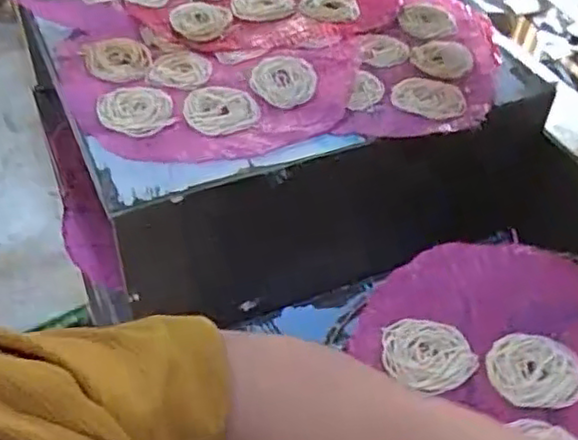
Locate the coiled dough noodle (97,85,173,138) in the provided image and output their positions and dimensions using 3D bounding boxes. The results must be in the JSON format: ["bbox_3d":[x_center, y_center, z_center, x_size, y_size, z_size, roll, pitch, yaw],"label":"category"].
[{"bbox_3d":[-0.163,-0.118,0.711,0.075,0.007,0.082,-5,46,-7],"label":"coiled dough noodle"}]

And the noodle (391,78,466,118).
[{"bbox_3d":[0.156,-0.139,0.756,0.080,0.006,0.066,11,46,8],"label":"noodle"}]

